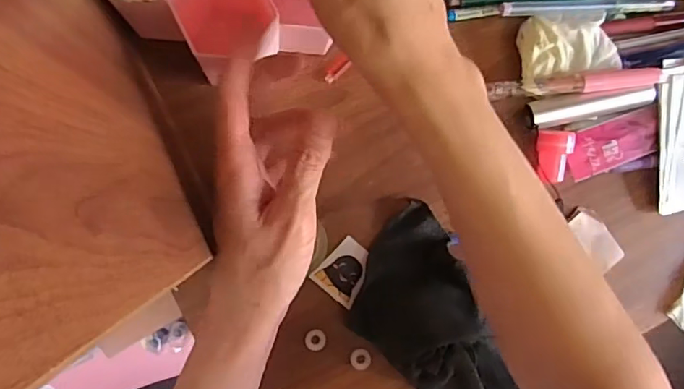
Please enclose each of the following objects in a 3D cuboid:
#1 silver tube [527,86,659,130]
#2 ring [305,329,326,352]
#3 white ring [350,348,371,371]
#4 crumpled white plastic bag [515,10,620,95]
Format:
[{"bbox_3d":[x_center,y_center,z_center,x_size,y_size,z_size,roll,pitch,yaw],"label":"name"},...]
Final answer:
[{"bbox_3d":[0.180,-0.065,0.377,0.089,0.018,0.019,-11,90,-7],"label":"silver tube"},{"bbox_3d":[-0.018,0.103,0.369,0.014,0.004,0.016,-3,89,-7],"label":"ring"},{"bbox_3d":[0.014,0.118,0.374,0.015,0.004,0.016,0,89,-7],"label":"white ring"},{"bbox_3d":[0.162,-0.106,0.377,0.072,0.018,0.052,-13,90,-7],"label":"crumpled white plastic bag"}]

